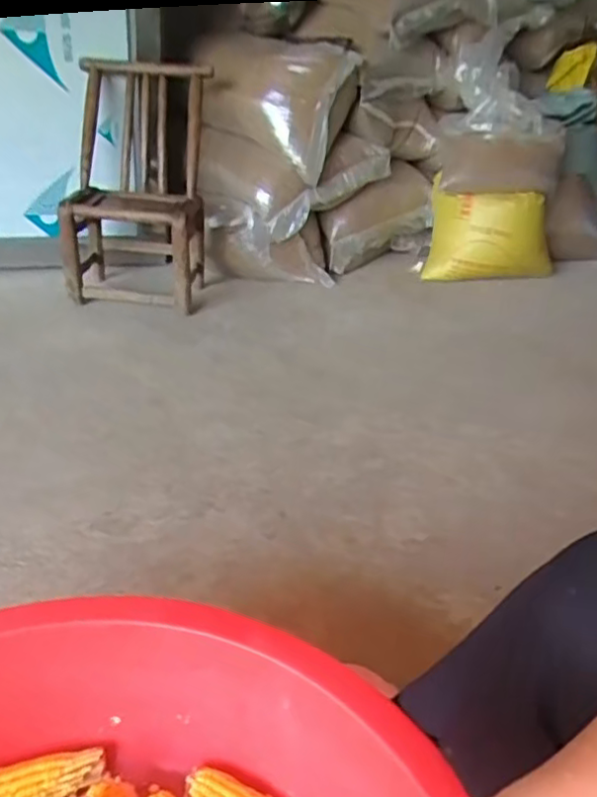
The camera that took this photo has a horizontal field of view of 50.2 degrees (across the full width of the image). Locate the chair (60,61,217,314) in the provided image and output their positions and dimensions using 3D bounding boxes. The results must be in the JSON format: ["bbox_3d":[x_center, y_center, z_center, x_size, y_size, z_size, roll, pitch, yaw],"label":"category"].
[{"bbox_3d":[-0.438,-0.581,1.736,0.343,0.581,0.390,4,28,-2],"label":"chair"}]

